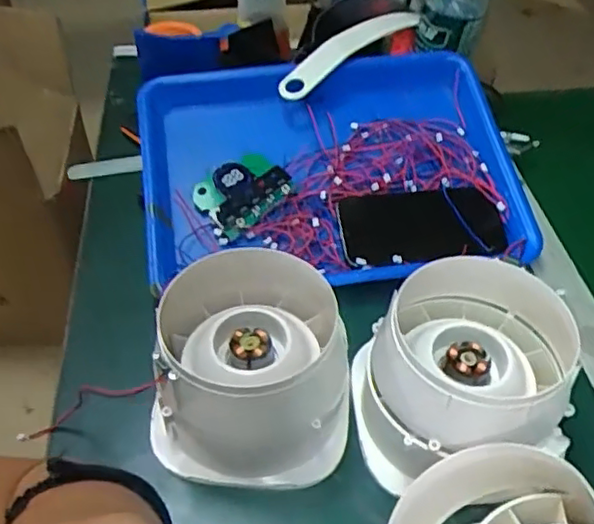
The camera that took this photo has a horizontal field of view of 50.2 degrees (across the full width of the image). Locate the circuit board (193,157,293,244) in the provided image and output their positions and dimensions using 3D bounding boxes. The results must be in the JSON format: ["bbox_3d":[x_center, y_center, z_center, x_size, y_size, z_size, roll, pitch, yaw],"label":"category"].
[{"bbox_3d":[-0.051,-0.068,0.582,0.079,0.024,0.068,-33,54,-30],"label":"circuit board"}]

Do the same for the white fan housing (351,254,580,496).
[{"bbox_3d":[0.117,0.073,0.432,0.148,0.096,0.131,-1,45,-3],"label":"white fan housing"}]

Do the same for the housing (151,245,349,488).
[{"bbox_3d":[-0.029,0.069,0.426,0.126,0.098,0.121,-3,45,-5],"label":"housing"}]

